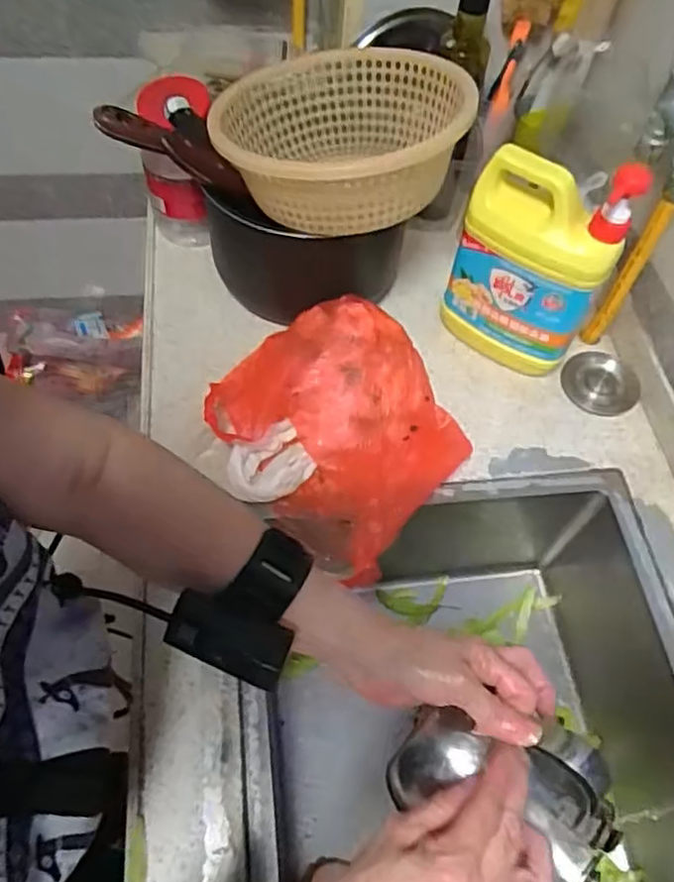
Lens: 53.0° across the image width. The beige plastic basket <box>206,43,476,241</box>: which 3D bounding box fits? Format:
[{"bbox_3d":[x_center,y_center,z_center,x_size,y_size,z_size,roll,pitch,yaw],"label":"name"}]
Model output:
[{"bbox_3d":[0.003,-0.286,0.637,0.209,0.117,0.219,3,58,-2],"label":"beige plastic basket"}]

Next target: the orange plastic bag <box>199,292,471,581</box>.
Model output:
[{"bbox_3d":[0.007,-0.020,0.663,0.240,0.083,0.197,41,64,20],"label":"orange plastic bag"}]

